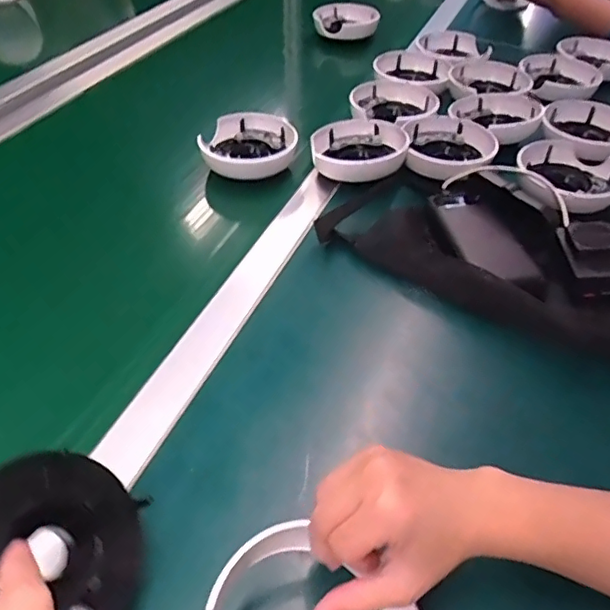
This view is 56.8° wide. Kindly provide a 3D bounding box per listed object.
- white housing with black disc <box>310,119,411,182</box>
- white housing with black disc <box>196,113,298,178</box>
[{"bbox_3d":[0.065,-0.186,0.672,0.113,0.028,0.123,1,44,-1],"label":"white housing with black disc"},{"bbox_3d":[-0.067,-0.189,0.680,0.111,0.034,0.113,1,44,-1],"label":"white housing with black disc"}]

